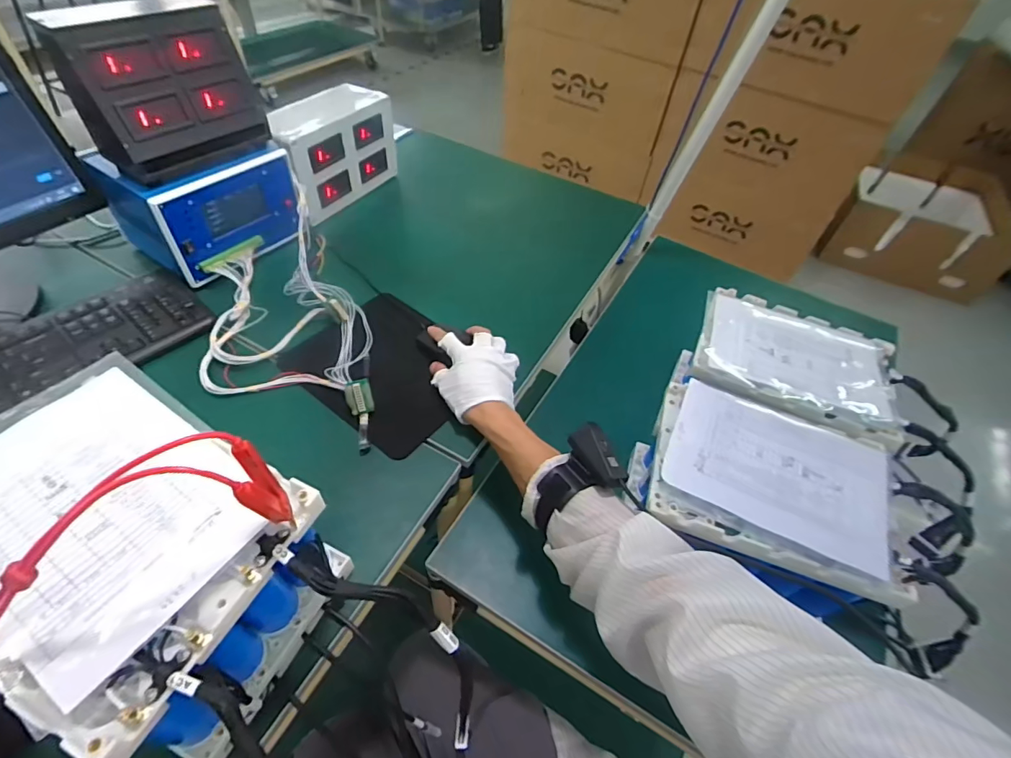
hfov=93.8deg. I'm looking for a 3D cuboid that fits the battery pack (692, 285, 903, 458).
[{"bbox_3d":[0.372,-0.027,0.609,0.236,0.028,0.183,25,52,14],"label":"battery pack"}]

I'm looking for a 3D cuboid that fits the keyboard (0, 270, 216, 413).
[{"bbox_3d":[-0.591,-0.002,0.563,0.141,0.022,0.442,36,55,22],"label":"keyboard"}]

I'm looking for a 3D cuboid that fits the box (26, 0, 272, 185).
[{"bbox_3d":[-0.435,-0.378,0.604,0.093,0.164,0.193,32,54,19],"label":"box"}]

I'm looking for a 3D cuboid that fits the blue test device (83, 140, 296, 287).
[{"bbox_3d":[-0.450,-0.272,0.718,0.175,0.135,0.214,32,54,19],"label":"blue test device"}]

